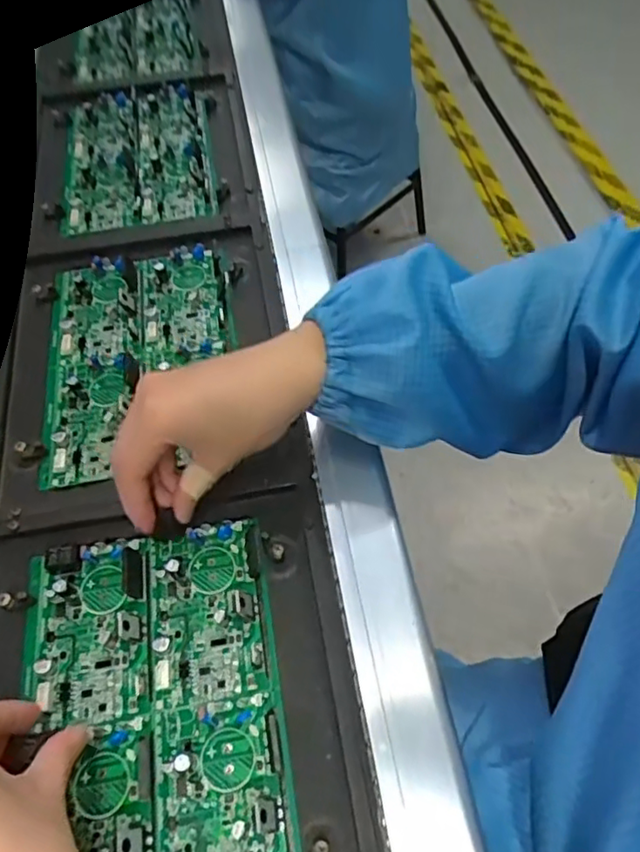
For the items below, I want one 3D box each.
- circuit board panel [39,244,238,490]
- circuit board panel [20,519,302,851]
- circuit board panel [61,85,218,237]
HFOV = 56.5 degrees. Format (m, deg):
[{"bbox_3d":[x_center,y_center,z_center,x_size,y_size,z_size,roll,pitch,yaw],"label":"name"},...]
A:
[{"bbox_3d":[-0.147,-0.062,0.483,0.147,0.018,0.215,-8,58,-3],"label":"circuit board panel"},{"bbox_3d":[-0.098,0.163,0.341,0.148,0.016,0.216,-10,59,-4],"label":"circuit board panel"},{"bbox_3d":[-0.190,-0.288,0.620,0.147,0.012,0.210,-9,58,-4],"label":"circuit board panel"}]

